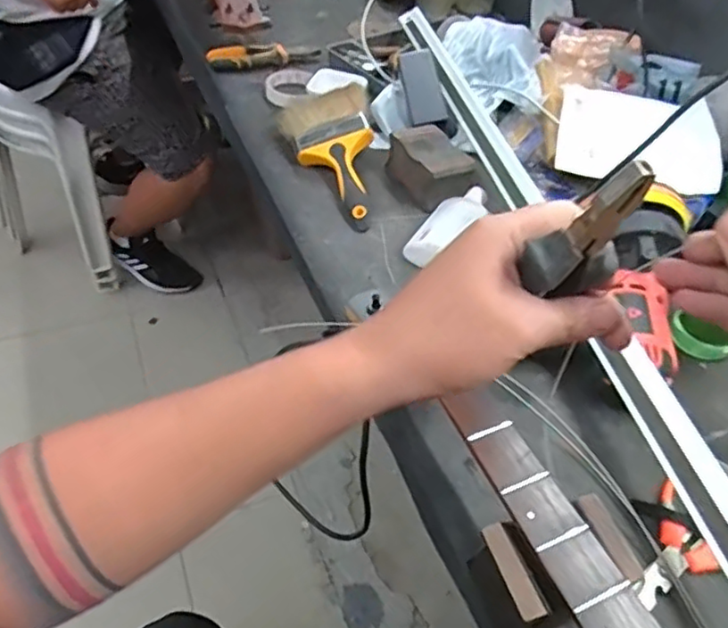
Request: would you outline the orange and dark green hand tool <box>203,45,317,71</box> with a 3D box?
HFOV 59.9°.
[{"bbox_3d":[-0.156,-0.403,0.992,0.173,0.026,0.037,-6,47,-12],"label":"orange and dark green hand tool"}]

